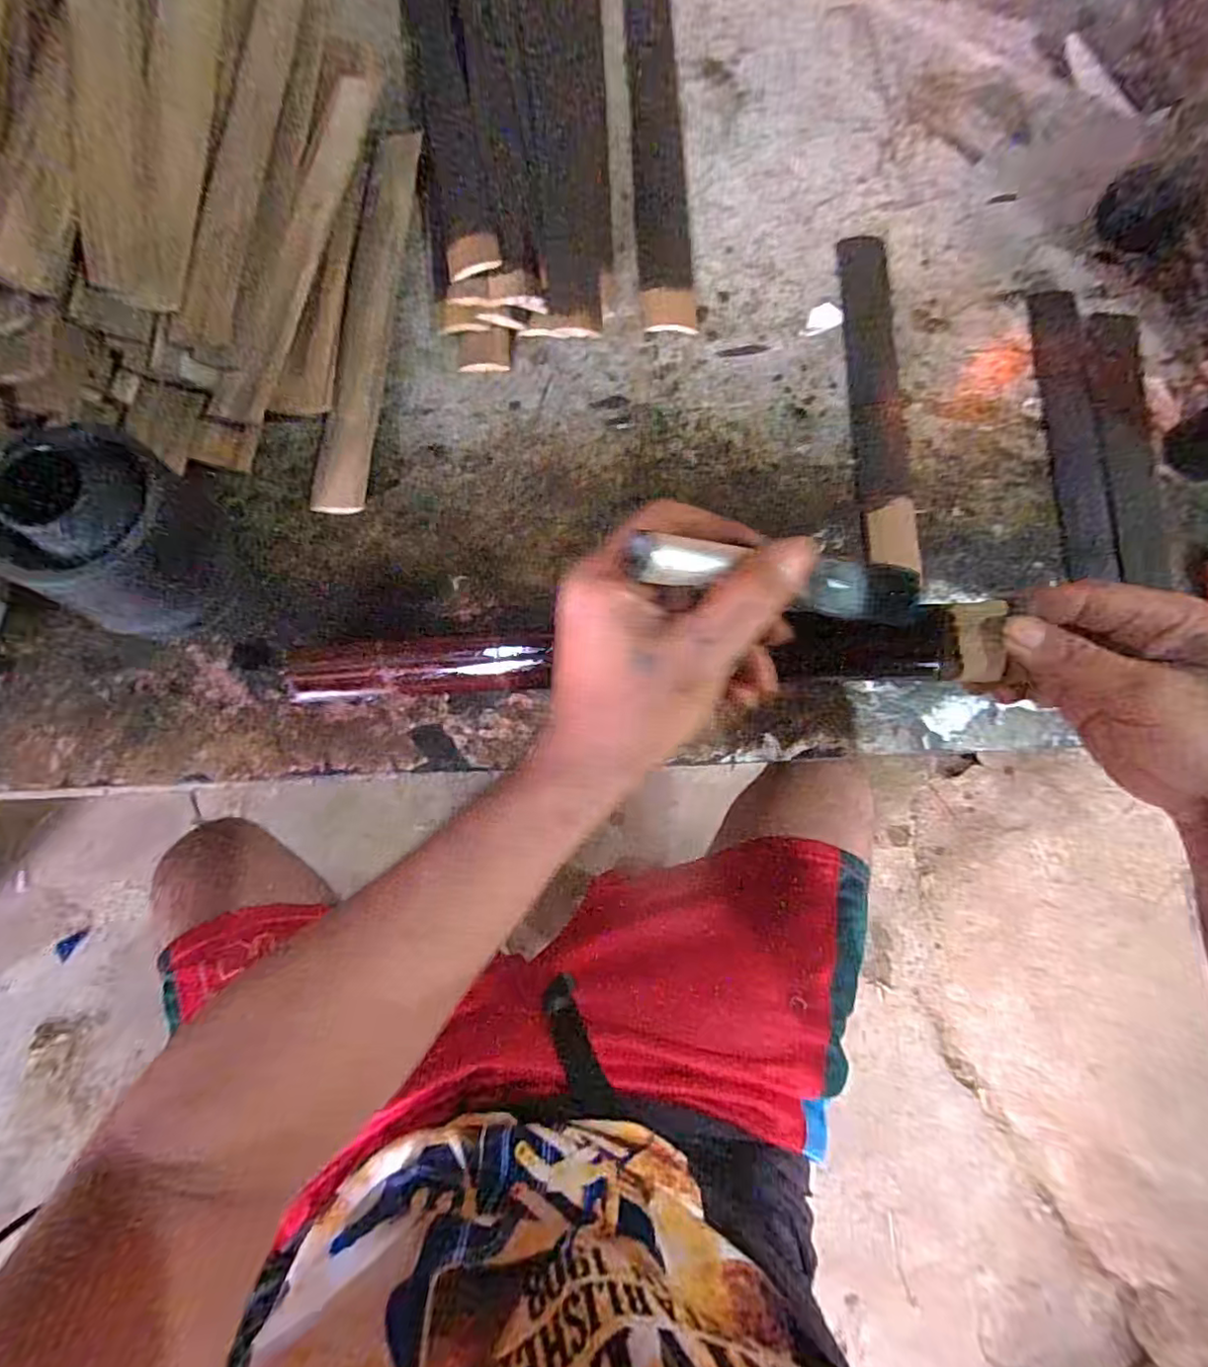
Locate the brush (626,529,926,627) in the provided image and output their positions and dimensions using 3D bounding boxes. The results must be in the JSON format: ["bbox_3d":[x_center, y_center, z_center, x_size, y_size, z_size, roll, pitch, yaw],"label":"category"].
[{"bbox_3d":[0.080,-0.043,0.248,0.154,0.015,0.024,4,80,-30],"label":"brush"}]

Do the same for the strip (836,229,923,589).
[{"bbox_3d":[0.227,-0.237,0.495,0.046,0.011,0.299,0,79,-4],"label":"strip"}]

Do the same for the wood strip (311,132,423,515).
[{"bbox_3d":[-0.185,-0.286,0.467,0.036,0.007,0.317,8,82,-18],"label":"wood strip"}]

